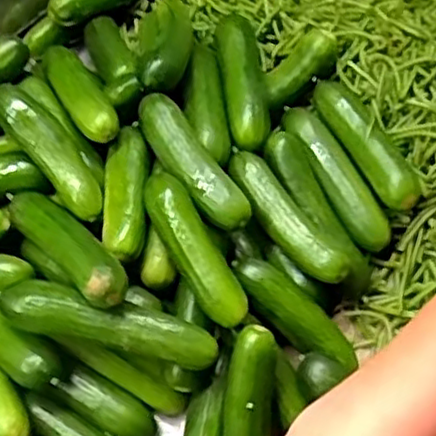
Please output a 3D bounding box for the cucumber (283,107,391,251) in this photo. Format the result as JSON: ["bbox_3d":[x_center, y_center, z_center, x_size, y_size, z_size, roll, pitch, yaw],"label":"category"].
[{"bbox_3d":[0.084,-0.031,0.507,0.028,0.021,0.121,-27,65,-11],"label":"cucumber"}]

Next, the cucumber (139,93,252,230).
[{"bbox_3d":[-0.017,-0.037,0.475,0.034,0.034,0.107,-33,66,-14],"label":"cucumber"}]

